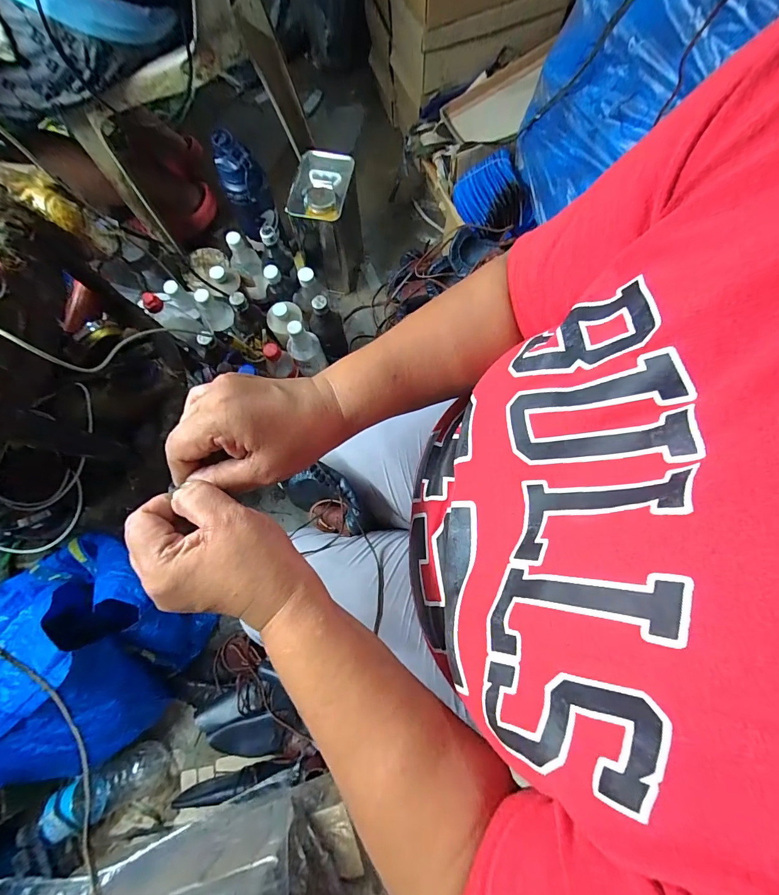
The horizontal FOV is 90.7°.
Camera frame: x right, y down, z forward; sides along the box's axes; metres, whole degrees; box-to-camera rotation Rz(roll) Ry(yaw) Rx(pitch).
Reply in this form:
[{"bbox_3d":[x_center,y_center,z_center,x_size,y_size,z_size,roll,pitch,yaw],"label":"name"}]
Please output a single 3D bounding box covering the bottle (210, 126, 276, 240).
[{"bbox_3d":[-0.286,-0.505,0.822,0.085,0.281,0.072,-29,78,-5],"label":"bottle"}]

